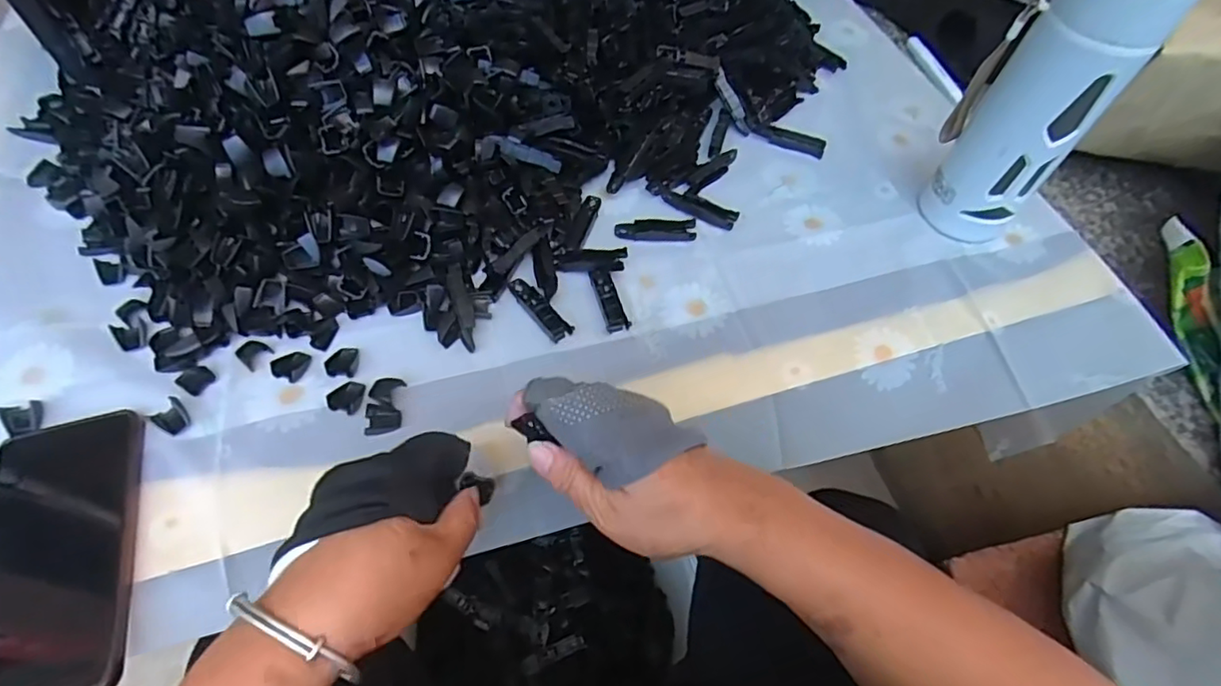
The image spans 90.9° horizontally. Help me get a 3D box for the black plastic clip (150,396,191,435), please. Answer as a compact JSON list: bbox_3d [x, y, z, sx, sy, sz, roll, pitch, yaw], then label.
[{"bbox_3d":[-0.285,0.048,0.392,0.021,0.006,0.018,33,60,14],"label":"black plastic clip"}]

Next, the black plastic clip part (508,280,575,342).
[{"bbox_3d":[-0.054,-0.027,0.447,0.018,0.004,0.065,-35,67,-24],"label":"black plastic clip part"}]

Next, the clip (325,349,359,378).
[{"bbox_3d":[-0.187,0.013,0.420,0.020,0.004,0.023,2,58,-5],"label":"clip"}]

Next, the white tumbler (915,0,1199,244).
[{"bbox_3d":[0.300,-0.168,0.431,0.064,0.205,0.066,3,58,-5],"label":"white tumbler"}]

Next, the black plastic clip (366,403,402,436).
[{"bbox_3d":[-0.152,0.050,0.401,0.022,0.004,0.022,-6,59,-10],"label":"black plastic clip"}]

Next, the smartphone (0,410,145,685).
[{"bbox_3d":[-0.320,0.119,0.344,0.081,0.010,0.169,-13,60,-14],"label":"smartphone"}]

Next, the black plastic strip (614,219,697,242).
[{"bbox_3d":[0.037,-0.093,0.491,0.065,0.005,0.020,4,57,-4],"label":"black plastic strip"}]

